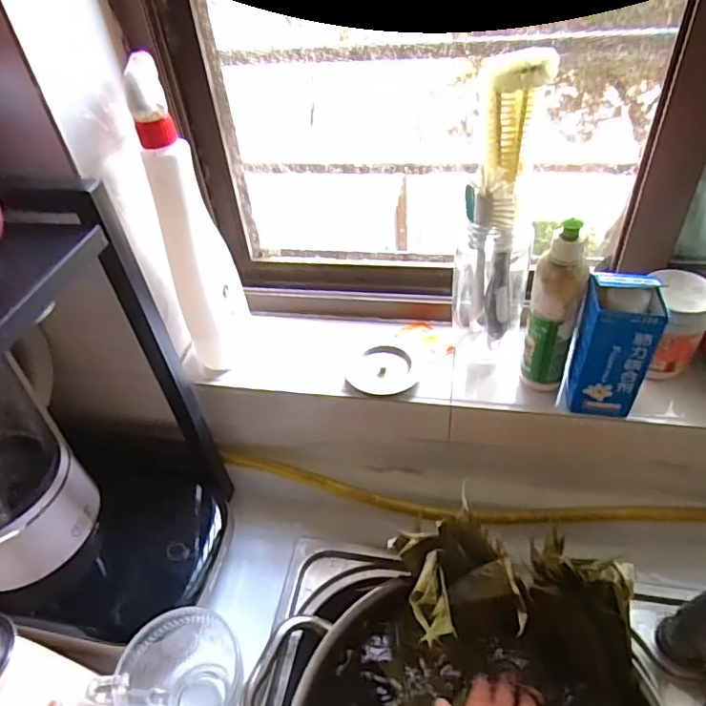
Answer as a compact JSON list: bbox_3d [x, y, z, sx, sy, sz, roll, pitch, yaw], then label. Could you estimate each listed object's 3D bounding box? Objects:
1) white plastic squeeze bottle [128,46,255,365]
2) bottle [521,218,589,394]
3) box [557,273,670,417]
[{"bbox_3d":[-0.157,-0.114,0.541,0.066,0.298,0.059,-11,43,-6],"label":"white plastic squeeze bottle"},{"bbox_3d":[0.189,-0.035,0.514,0.045,0.163,0.043,13,47,20],"label":"bottle"},{"bbox_3d":[0.237,-0.007,0.501,0.064,0.137,0.057,15,47,21],"label":"box"}]

